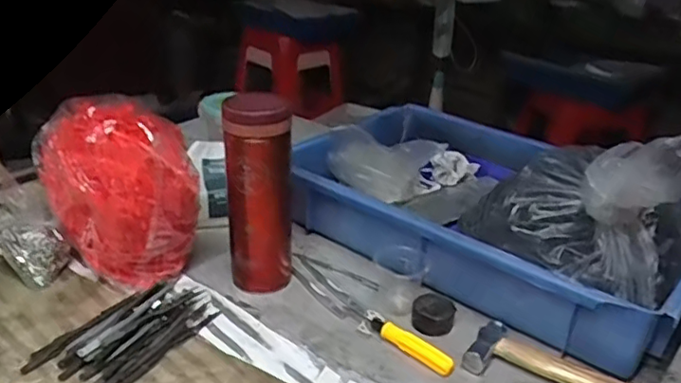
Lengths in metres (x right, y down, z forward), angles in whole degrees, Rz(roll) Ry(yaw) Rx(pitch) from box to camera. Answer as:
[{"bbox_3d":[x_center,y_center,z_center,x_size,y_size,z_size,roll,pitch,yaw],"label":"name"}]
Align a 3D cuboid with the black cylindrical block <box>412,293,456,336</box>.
[{"bbox_3d":[0.086,0.112,0.545,0.039,0.022,0.038,3,26,-2],"label":"black cylindrical block"}]

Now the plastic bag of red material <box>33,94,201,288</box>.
[{"bbox_3d":[-0.210,0.005,0.577,0.103,0.150,0.176,-20,35,-40],"label":"plastic bag of red material"}]

